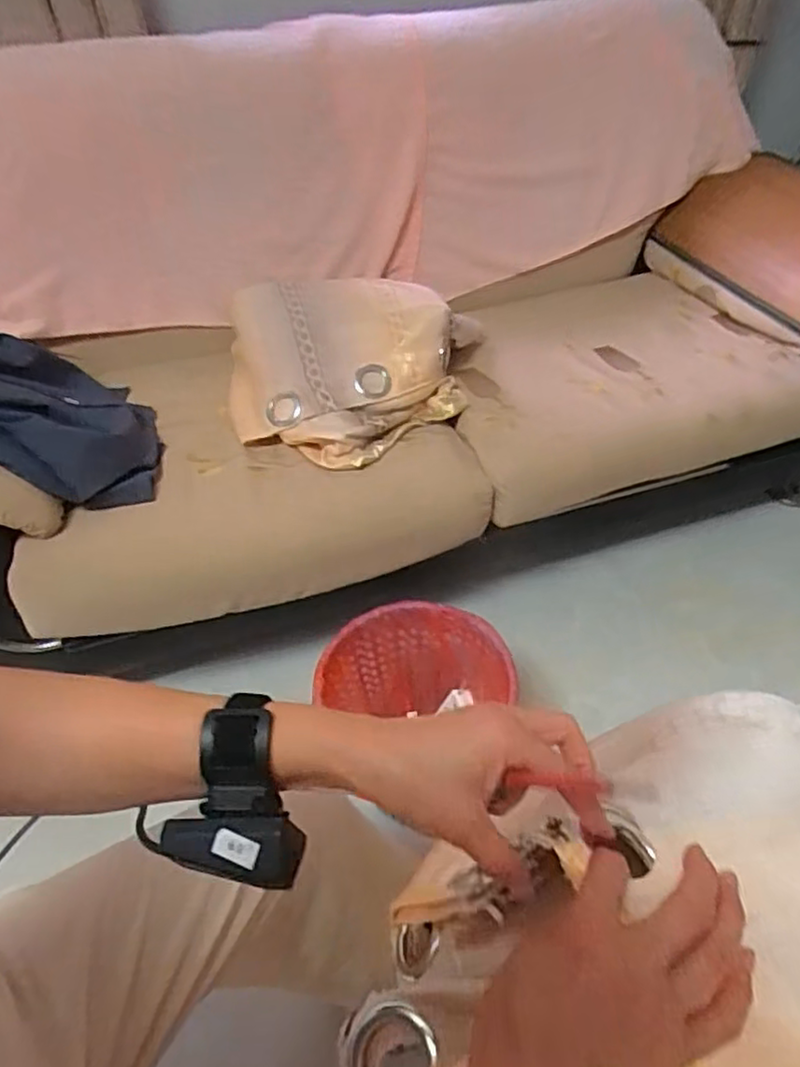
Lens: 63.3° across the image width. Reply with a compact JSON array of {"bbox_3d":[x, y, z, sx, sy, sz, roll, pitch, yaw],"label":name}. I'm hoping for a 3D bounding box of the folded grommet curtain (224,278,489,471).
[{"bbox_3d":[-0.104,-0.297,1.140,0.461,0.151,0.386,0,44,5],"label":"folded grommet curtain"}]

